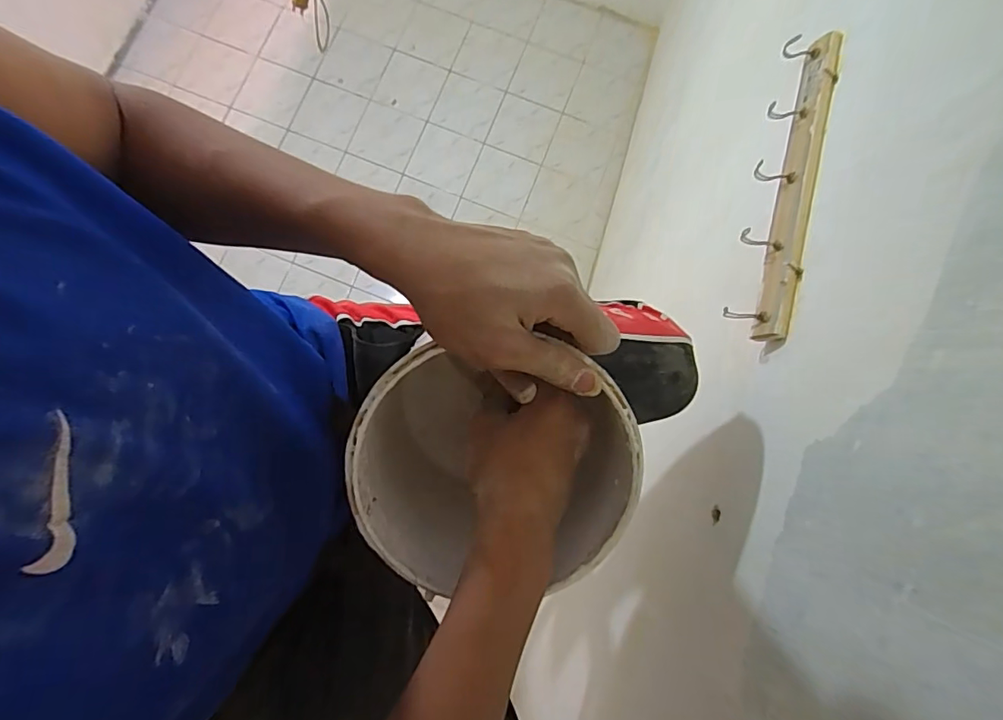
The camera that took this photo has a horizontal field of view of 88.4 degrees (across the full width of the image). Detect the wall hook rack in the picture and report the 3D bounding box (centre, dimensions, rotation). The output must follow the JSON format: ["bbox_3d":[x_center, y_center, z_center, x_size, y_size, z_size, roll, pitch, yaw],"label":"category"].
[{"bbox_3d":[0.349,-0.223,0.629,0.059,0.050,0.413,18,79,3],"label":"wall hook rack"}]

